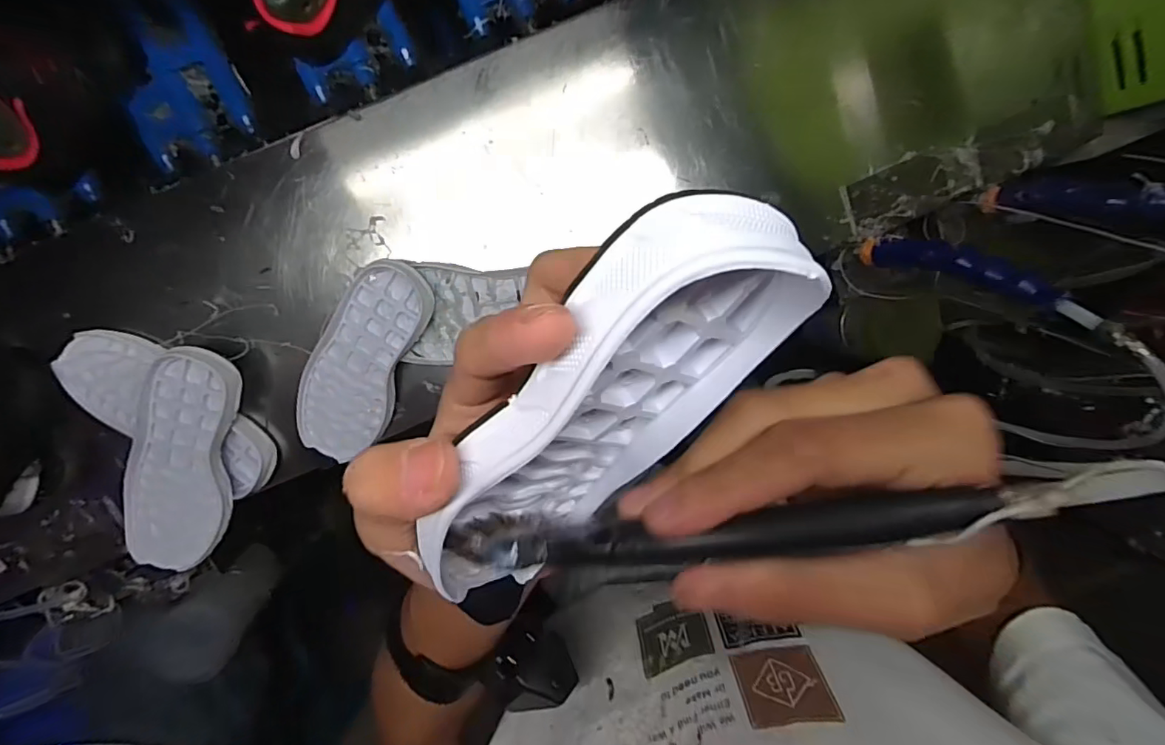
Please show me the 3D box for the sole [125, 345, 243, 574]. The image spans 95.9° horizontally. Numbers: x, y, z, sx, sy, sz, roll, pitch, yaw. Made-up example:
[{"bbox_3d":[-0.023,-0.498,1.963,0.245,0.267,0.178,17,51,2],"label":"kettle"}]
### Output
[{"bbox_3d":[-0.310,0.066,0.405,0.077,0.017,0.170,7,97,-2],"label":"sole"}]

